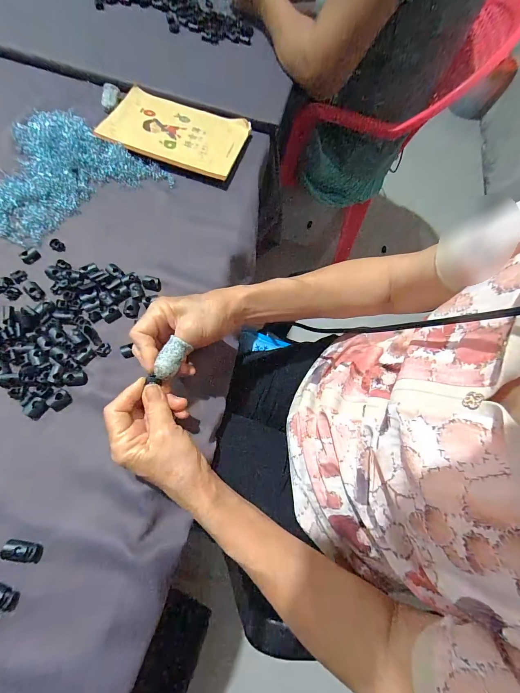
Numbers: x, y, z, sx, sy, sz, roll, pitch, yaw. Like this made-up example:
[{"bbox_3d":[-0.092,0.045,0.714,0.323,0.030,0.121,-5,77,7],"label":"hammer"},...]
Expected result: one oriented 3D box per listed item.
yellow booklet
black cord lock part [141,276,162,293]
[{"bbox_3d":[-0.131,-0.342,0.471,0.201,0.013,0.137,17,67,-3],"label":"yellow booklet"},{"bbox_3d":[-0.136,-0.080,0.372,0.022,0.009,0.017,10,67,-4],"label":"black cord lock part"}]

